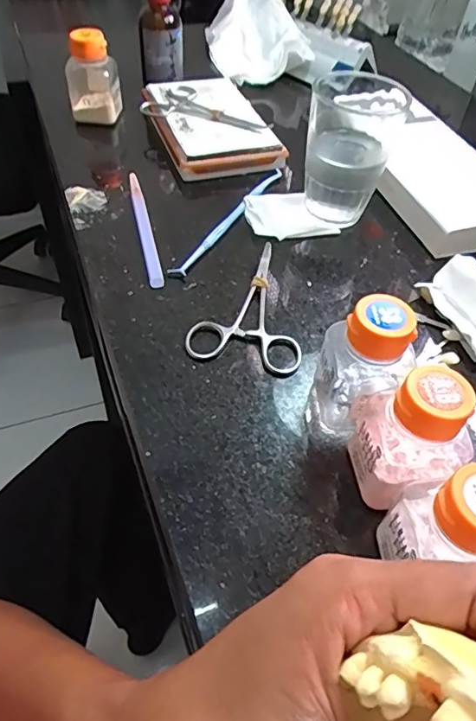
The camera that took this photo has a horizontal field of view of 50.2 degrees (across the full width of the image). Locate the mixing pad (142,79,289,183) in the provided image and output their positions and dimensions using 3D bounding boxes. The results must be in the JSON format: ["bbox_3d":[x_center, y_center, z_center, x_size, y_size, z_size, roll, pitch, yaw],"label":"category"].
[{"bbox_3d":[-0.029,-0.225,0.475,0.099,0.016,0.153,-15,53,-16],"label":"mixing pad"}]

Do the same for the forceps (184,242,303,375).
[{"bbox_3d":[0.008,-0.041,0.337,0.070,0.005,0.116,7,50,1],"label":"forceps"}]

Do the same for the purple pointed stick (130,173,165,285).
[{"bbox_3d":[-0.072,-0.103,0.384,0.009,0.006,0.136,-9,52,-12],"label":"purple pointed stick"}]

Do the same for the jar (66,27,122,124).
[{"bbox_3d":[-0.135,-0.264,0.471,0.046,0.072,0.037,-6,52,-7],"label":"jar"}]

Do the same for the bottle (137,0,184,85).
[{"bbox_3d":[-0.076,-0.335,0.496,0.044,0.116,0.040,-1,51,-4],"label":"bottle"}]

